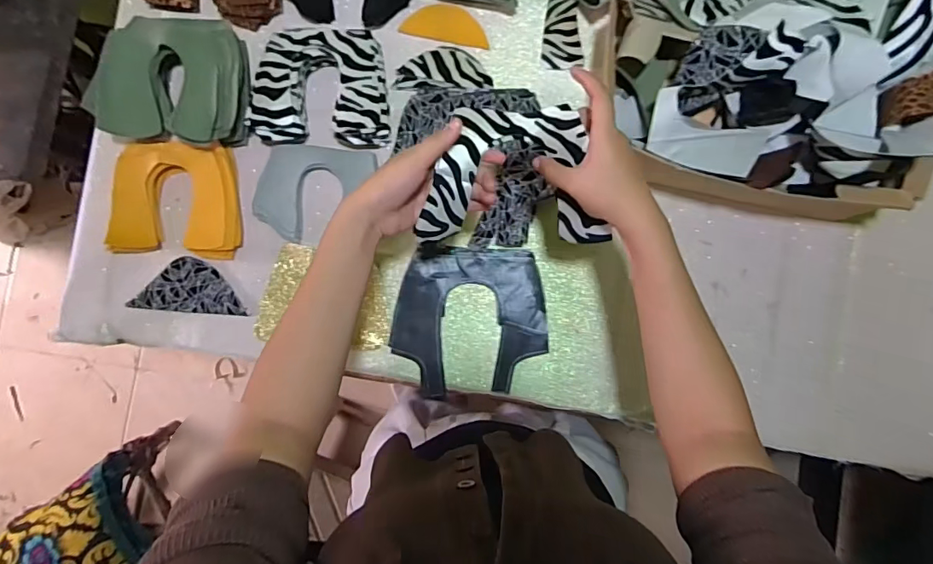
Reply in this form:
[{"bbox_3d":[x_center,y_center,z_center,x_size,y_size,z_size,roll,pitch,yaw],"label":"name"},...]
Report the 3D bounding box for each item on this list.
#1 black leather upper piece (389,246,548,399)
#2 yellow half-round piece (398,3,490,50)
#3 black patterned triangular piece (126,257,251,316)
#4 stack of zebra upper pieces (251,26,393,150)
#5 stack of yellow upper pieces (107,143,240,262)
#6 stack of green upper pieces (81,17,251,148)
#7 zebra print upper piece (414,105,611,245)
[{"bbox_3d":[0.005,0.048,0.604,0.183,0.012,0.178,4,86,1],"label":"black leather upper piece"},{"bbox_3d":[-0.024,-0.329,0.625,0.110,0.005,0.049,15,87,2],"label":"yellow half-round piece"},{"bbox_3d":[-0.344,0.004,0.617,0.135,0.005,0.066,5,85,-2],"label":"black patterned triangular piece"},{"bbox_3d":[-0.179,-0.237,0.604,0.161,0.034,0.135,0,86,1],"label":"stack of zebra upper pieces"},{"bbox_3d":[-0.355,-0.102,0.606,0.151,0.026,0.135,5,86,1],"label":"stack of yellow upper pieces"},{"bbox_3d":[-0.349,-0.238,0.590,0.174,0.052,0.147,5,86,1],"label":"stack of green upper pieces"},{"bbox_3d":[0.044,-0.097,0.450,0.168,0.054,0.114,0,86,1],"label":"zebra print upper piece"}]

